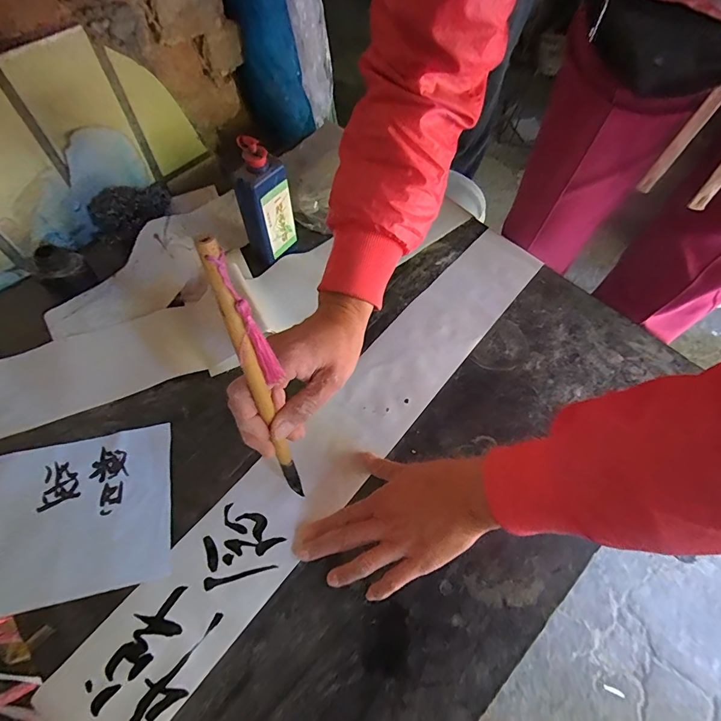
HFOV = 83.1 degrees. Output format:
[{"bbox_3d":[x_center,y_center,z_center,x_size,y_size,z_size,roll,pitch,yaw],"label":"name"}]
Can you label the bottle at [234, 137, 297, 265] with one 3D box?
[{"bbox_3d":[-0.112,-0.188,0.483,0.044,0.142,0.068,36,66,16],"label":"bottle"}]

